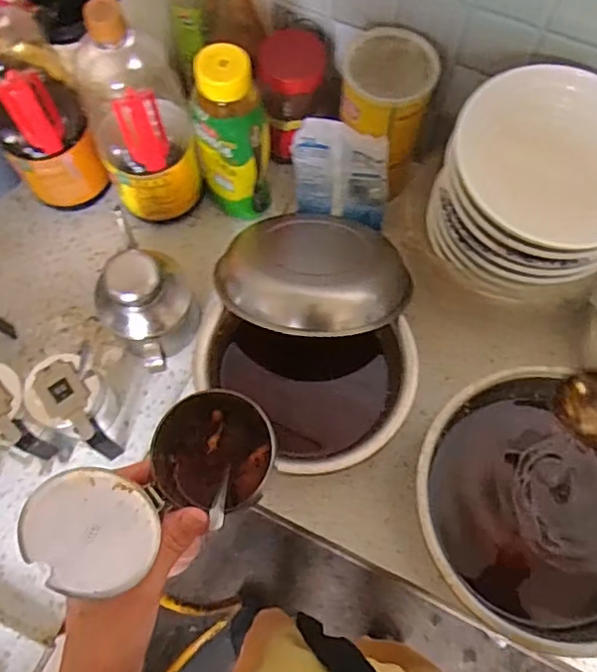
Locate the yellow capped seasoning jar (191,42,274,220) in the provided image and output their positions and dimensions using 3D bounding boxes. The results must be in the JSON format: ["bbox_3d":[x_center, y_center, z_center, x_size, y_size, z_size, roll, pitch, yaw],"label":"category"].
[{"bbox_3d":[-0.075,-0.219,0.688,0.083,0.235,0.061,-11,68,-6],"label":"yellow capped seasoning jar"}]

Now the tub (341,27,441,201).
[{"bbox_3d":[0.105,-0.265,0.694,0.106,0.145,0.102,39,72,13],"label":"tub"}]

